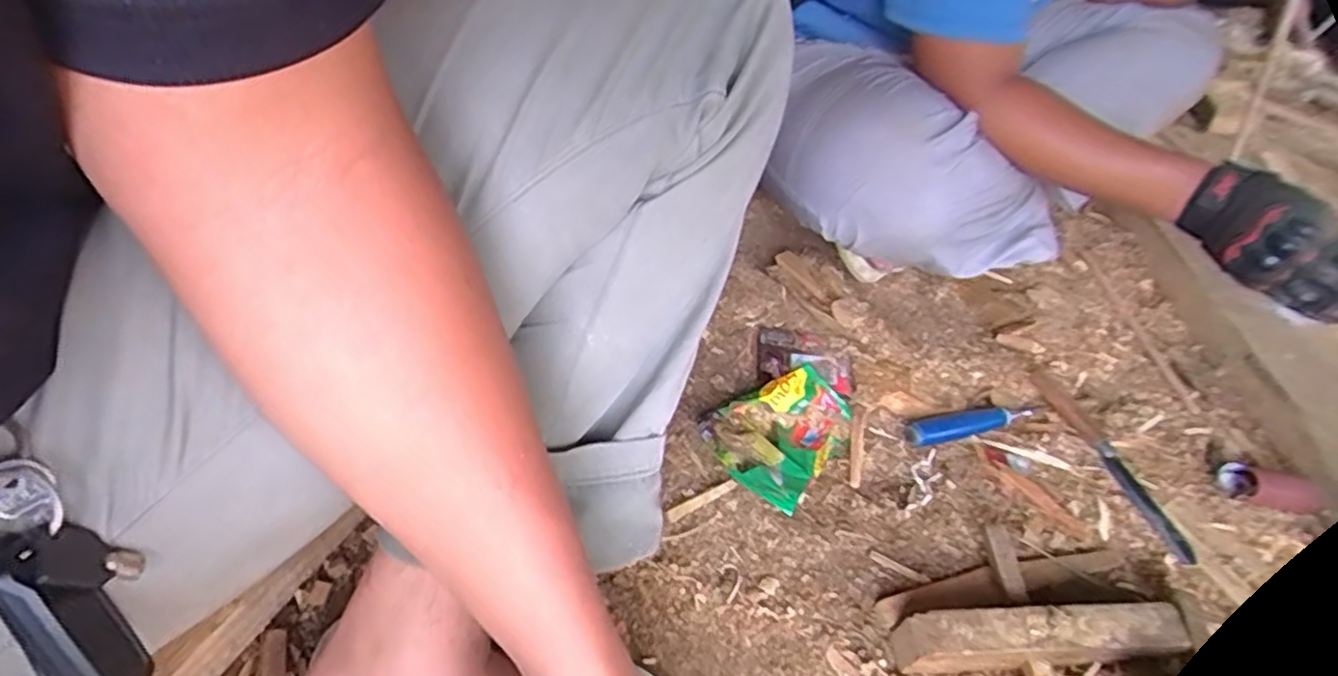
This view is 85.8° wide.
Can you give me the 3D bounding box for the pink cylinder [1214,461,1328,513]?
[{"bbox_3d":[0.519,0.131,0.615,0.092,0.031,0.035,16,41,-11],"label":"pink cylinder"}]

